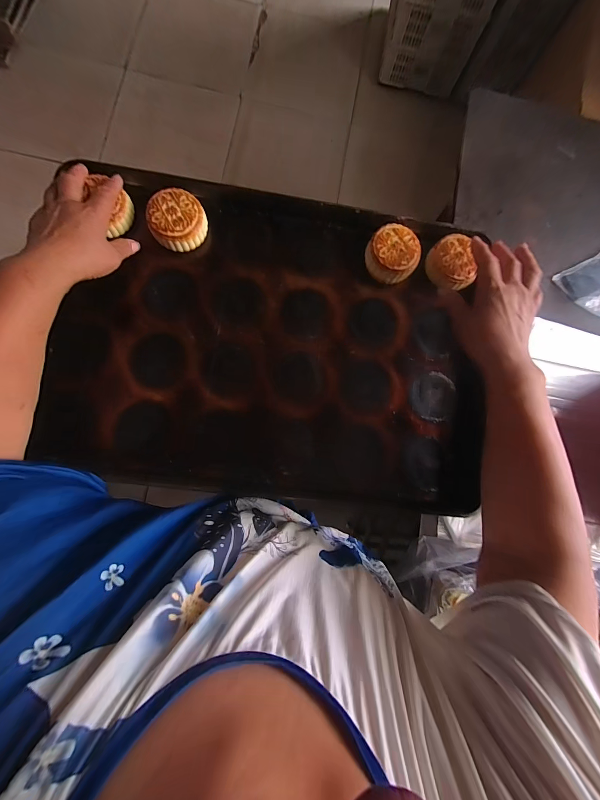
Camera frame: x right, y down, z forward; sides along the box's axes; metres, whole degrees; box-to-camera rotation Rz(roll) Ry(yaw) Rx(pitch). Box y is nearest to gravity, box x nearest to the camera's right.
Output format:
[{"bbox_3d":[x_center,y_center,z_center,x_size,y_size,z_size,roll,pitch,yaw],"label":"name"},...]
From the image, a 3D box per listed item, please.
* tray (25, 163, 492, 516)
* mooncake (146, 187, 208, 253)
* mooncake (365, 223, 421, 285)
[{"bbox_3d":[-0.034,-0.077,0.387,0.574,0.048,0.430,7,83,-4],"label":"tray"},{"bbox_3d":[-0.165,-0.241,0.389,0.068,0.027,0.069,1,83,-5],"label":"mooncake"},{"bbox_3d":[0.132,-0.206,0.411,0.066,0.029,0.072,1,83,-5],"label":"mooncake"}]

